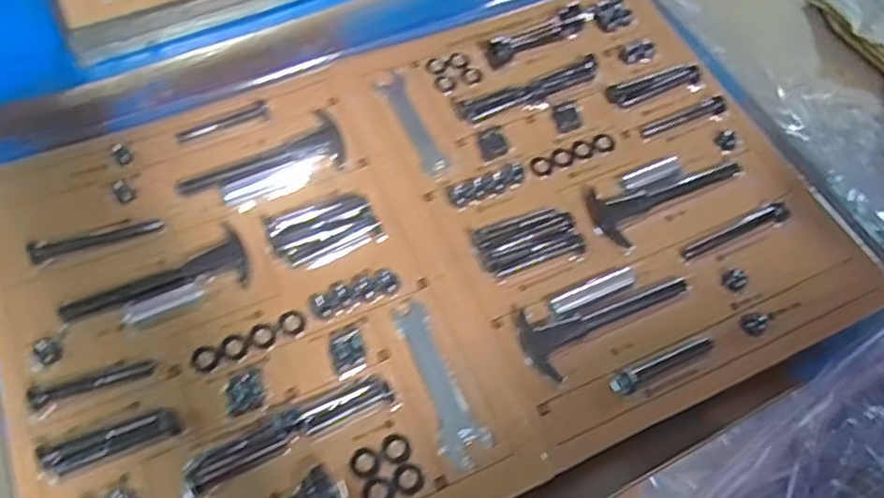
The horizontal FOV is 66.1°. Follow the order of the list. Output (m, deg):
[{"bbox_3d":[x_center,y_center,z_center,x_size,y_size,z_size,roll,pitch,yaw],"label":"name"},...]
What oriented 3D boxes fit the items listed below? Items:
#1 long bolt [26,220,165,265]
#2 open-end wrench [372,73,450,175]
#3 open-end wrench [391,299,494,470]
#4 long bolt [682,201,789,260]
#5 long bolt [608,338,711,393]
[{"bbox_3d":[-0.256,-0.007,0.506,0.091,0.010,0.018,-17,62,-12],"label":"long bolt"},{"bbox_3d":[-0.026,-0.107,0.571,0.026,0.004,0.114,-20,63,-14],"label":"open-end wrench"},{"bbox_3d":[-0.003,0.087,0.459,0.029,0.009,0.117,-22,63,-15],"label":"open-end wrench"},{"bbox_3d":[0.225,-0.012,0.520,0.086,0.018,0.015,-23,63,-15],"label":"long bolt"},{"bbox_3d":[0.154,0.080,0.468,0.081,0.011,0.014,-20,63,-14],"label":"long bolt"}]

